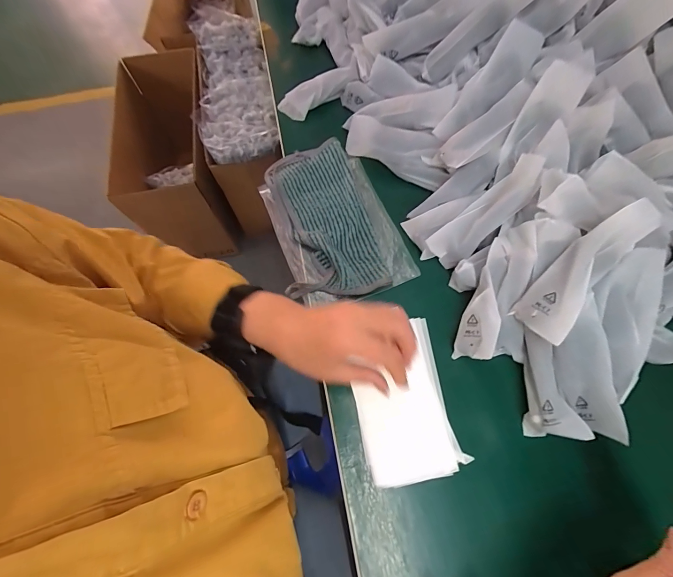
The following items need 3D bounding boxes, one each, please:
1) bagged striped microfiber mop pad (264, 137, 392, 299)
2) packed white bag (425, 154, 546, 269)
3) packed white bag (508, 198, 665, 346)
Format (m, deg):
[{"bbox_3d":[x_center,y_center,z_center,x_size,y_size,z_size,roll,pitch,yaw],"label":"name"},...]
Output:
[{"bbox_3d":[-0.019,-0.090,0.435,0.117,0.027,0.223,-15,70,-4],"label":"bagged striped microfiber mop pad"},{"bbox_3d":[0.175,-0.087,0.390,0.146,0.021,0.044,-44,72,16],"label":"packed white bag"},{"bbox_3d":[0.245,-0.018,0.329,0.048,0.039,0.159,42,99,15],"label":"packed white bag"}]

